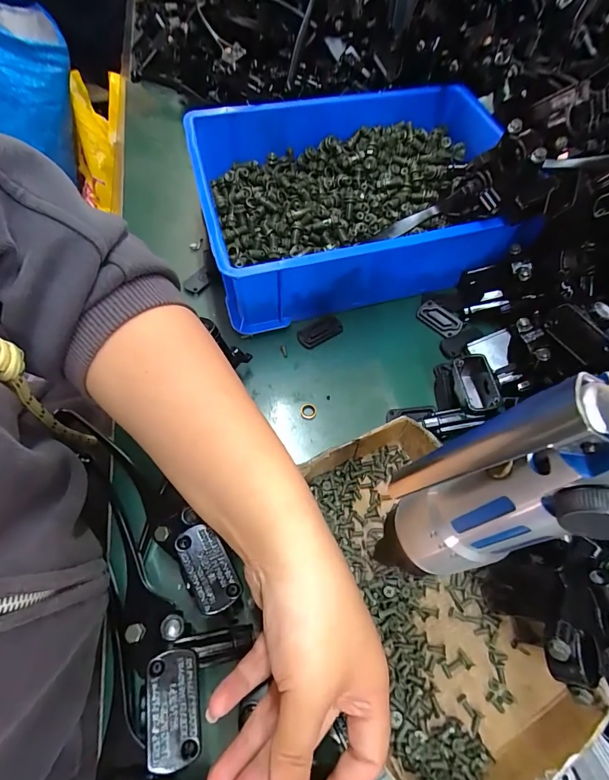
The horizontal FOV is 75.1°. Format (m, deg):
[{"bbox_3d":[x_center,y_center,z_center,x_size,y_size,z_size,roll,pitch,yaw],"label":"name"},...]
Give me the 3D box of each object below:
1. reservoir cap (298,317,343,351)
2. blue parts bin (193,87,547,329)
[{"bbox_3d":[0.017,-0.062,0.424,0.049,0.010,0.026,-30,65,-15],"label":"reservoir cap"},{"bbox_3d":[0.059,-0.211,0.455,0.335,0.103,0.256,-10,62,-5],"label":"blue parts bin"}]

